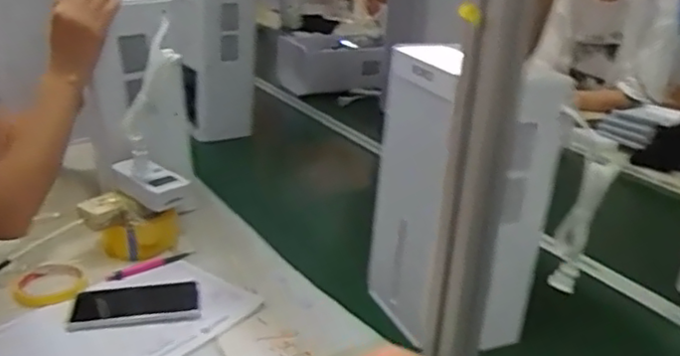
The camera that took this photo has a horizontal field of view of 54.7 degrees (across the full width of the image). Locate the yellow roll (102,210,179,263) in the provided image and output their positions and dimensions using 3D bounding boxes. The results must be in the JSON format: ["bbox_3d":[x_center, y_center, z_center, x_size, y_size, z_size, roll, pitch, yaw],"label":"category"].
[{"bbox_3d":[-0.300,0.088,1.012,0.115,0.046,0.083,-9,26,-27],"label":"yellow roll"}]

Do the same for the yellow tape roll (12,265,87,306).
[{"bbox_3d":[-0.398,0.148,0.903,0.093,0.010,0.093,3,23,-1],"label":"yellow tape roll"}]

